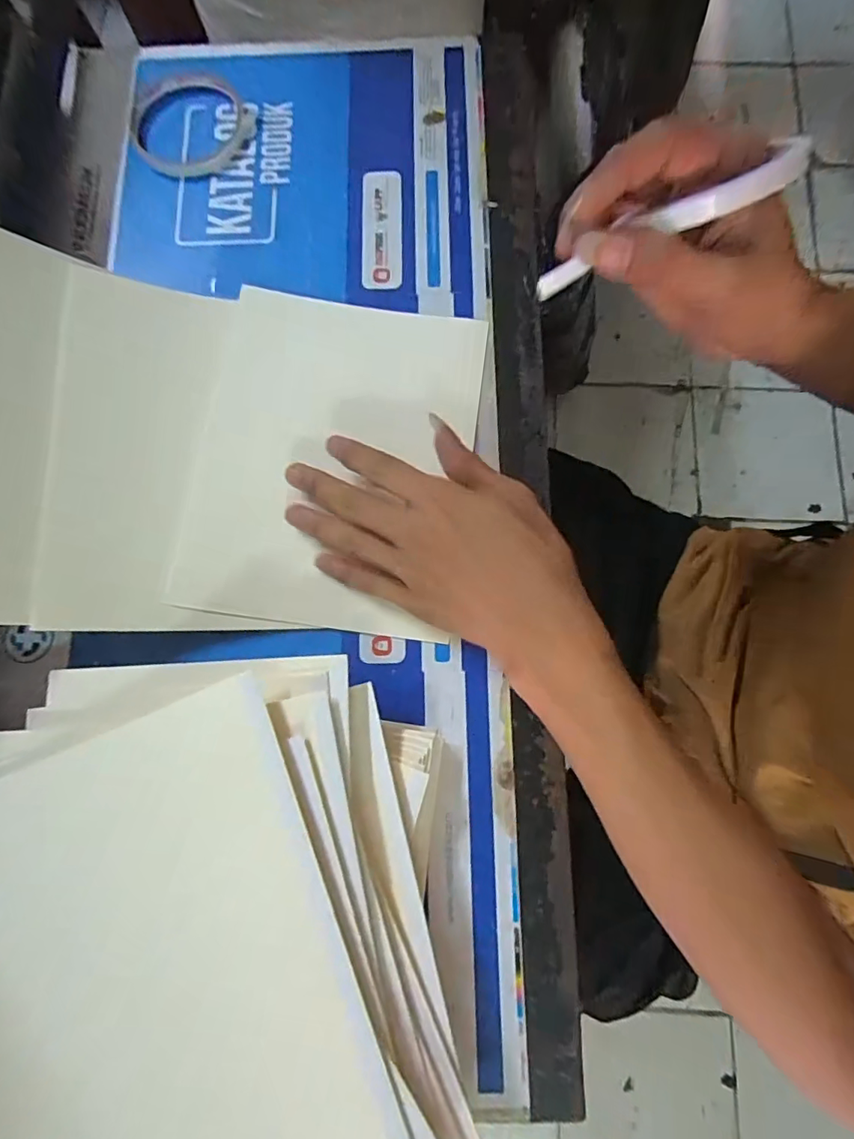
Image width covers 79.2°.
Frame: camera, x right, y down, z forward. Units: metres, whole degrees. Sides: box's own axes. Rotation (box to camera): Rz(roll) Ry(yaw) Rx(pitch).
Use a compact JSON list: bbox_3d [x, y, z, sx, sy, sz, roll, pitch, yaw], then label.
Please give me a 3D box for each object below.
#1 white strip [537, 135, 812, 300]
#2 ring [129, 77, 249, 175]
[{"bbox_3d":[0.104,-0.151,0.223,0.116,0.015,0.021,-19,79,18],"label":"white strip"},{"bbox_3d":[-0.170,-0.317,0.366,0.073,0.009,0.082,12,79,3],"label":"ring"}]

